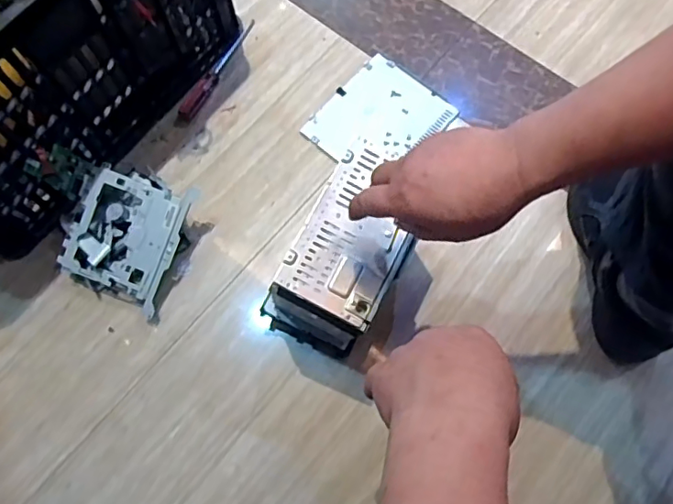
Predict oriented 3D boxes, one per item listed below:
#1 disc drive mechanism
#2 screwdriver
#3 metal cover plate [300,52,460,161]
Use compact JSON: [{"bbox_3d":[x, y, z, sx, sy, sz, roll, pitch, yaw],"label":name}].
[{"bbox_3d":[-0.281,-0.021,0.721,0.153,0.043,0.173,19,92,7],"label":"disc drive mechanism"},{"bbox_3d":[-0.180,-0.272,0.822,0.022,0.020,0.205,26,75,10],"label":"screwdriver"},{"bbox_3d":[0.060,-0.197,0.800,0.154,0.009,0.181,41,78,13],"label":"metal cover plate"}]

